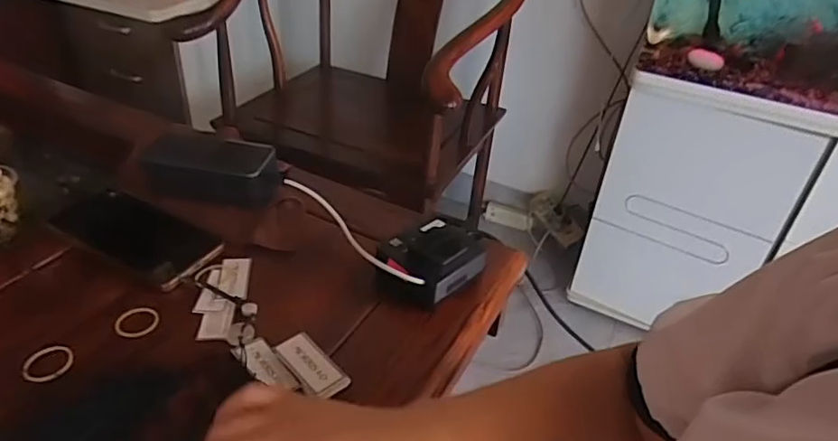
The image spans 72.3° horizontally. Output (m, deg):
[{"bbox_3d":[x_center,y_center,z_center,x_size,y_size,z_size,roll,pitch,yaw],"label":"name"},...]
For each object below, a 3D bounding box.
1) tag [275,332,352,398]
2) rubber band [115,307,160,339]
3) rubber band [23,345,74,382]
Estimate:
[{"bbox_3d":[-0.080,0.107,0.427,0.026,0.009,0.057,-25,46,-37],"label":"tag"},{"bbox_3d":[-0.228,0.082,0.464,0.033,0.004,0.031,-1,36,-10],"label":"rubber band"},{"bbox_3d":[-0.275,0.105,0.426,0.033,0.004,0.033,-9,38,-20],"label":"rubber band"}]

